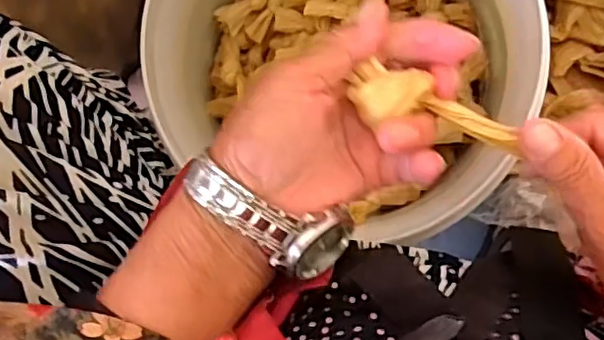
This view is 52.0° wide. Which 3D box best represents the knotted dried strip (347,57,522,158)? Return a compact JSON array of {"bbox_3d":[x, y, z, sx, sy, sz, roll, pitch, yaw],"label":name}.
[{"bbox_3d":[0.061,-0.026,0.282,0.075,0.017,0.023,19,94,-9],"label":"knotted dried strip"}]

